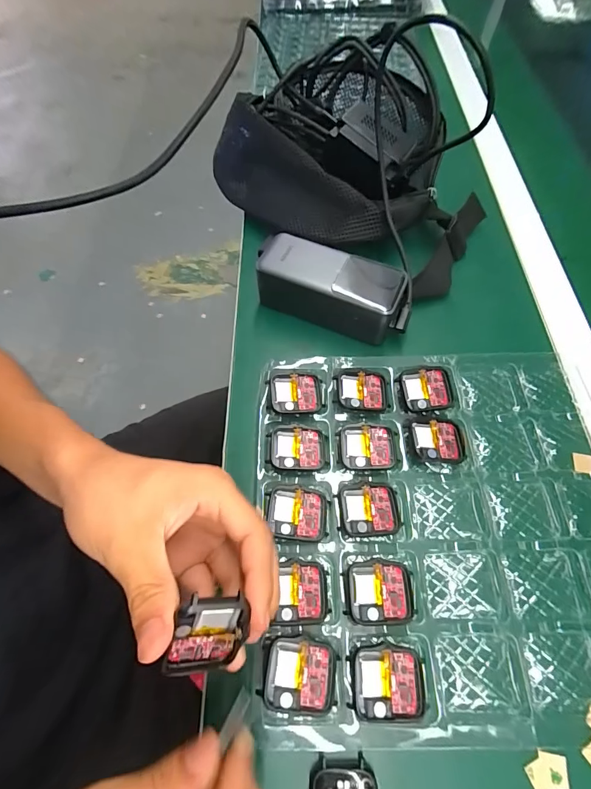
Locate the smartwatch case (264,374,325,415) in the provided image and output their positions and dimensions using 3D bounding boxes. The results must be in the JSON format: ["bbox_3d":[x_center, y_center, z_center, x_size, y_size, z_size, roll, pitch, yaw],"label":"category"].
[{"bbox_3d":[0.000,0.000,0.326,0.045,0.009,0.037,-4,61,0],"label":"smartwatch case"}]

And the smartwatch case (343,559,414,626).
[{"bbox_3d":[0.057,0.133,0.256,0.043,0.013,0.037,0,61,2],"label":"smartwatch case"}]

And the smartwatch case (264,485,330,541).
[{"bbox_3d":[0.002,0.088,0.282,0.044,0.010,0.038,2,62,3],"label":"smartwatch case"}]

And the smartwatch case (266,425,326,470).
[{"bbox_3d":[0.001,0.043,0.305,0.045,0.005,0.037,-2,61,1],"label":"smartwatch case"}]

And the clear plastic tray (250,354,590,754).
[{"bbox_3d":[0.105,0.087,0.281,0.258,0.018,0.261,-1,61,1],"label":"clear plastic tray"}]

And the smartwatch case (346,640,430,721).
[{"bbox_3d":[0.056,0.176,0.233,0.044,0.011,0.037,1,62,2],"label":"smartwatch case"}]

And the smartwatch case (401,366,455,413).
[{"bbox_3d":[0.112,-0.004,0.327,0.043,0.009,0.038,-9,75,-5],"label":"smartwatch case"}]

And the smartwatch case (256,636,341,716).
[{"bbox_3d":[0.003,0.172,0.233,0.043,0.008,0.037,8,62,6],"label":"smartwatch case"}]

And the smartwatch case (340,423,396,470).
[{"bbox_3d":[0.058,0.042,0.304,0.043,0.005,0.037,1,62,2],"label":"smartwatch case"}]

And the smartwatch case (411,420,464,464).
[{"bbox_3d":[0.114,0.039,0.305,0.040,0.010,0.034,1,62,2],"label":"smartwatch case"}]

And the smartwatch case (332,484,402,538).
[{"bbox_3d":[0.054,0.085,0.282,0.045,0.010,0.037,-2,61,0],"label":"smartwatch case"}]

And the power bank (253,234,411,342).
[{"bbox_3d":[0.032,-0.095,0.356,0.140,0.058,0.061,23,65,13],"label":"power bank"}]

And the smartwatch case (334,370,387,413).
[{"bbox_3d":[0.056,-0.003,0.326,0.043,0.007,0.038,1,62,2],"label":"smartwatch case"}]

